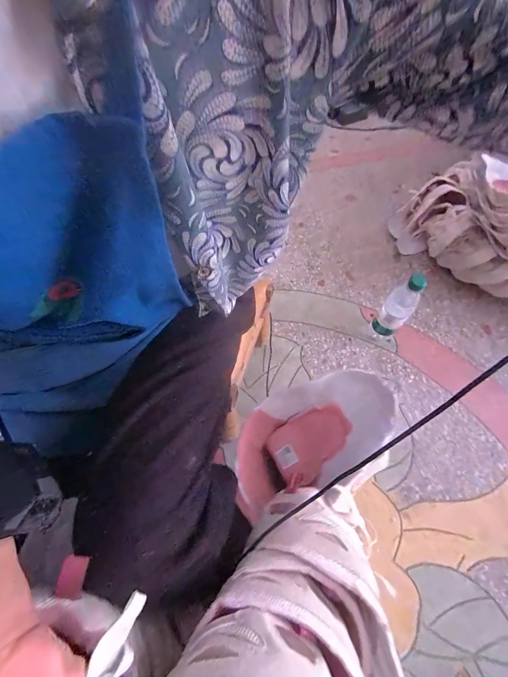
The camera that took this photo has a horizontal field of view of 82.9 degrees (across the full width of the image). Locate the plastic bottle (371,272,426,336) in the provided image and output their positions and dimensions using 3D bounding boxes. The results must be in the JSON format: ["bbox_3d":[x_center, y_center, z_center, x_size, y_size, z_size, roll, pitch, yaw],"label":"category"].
[{"bbox_3d":[0.327,-0.065,0.666,0.054,0.219,0.062,-41,69,-16],"label":"plastic bottle"}]

